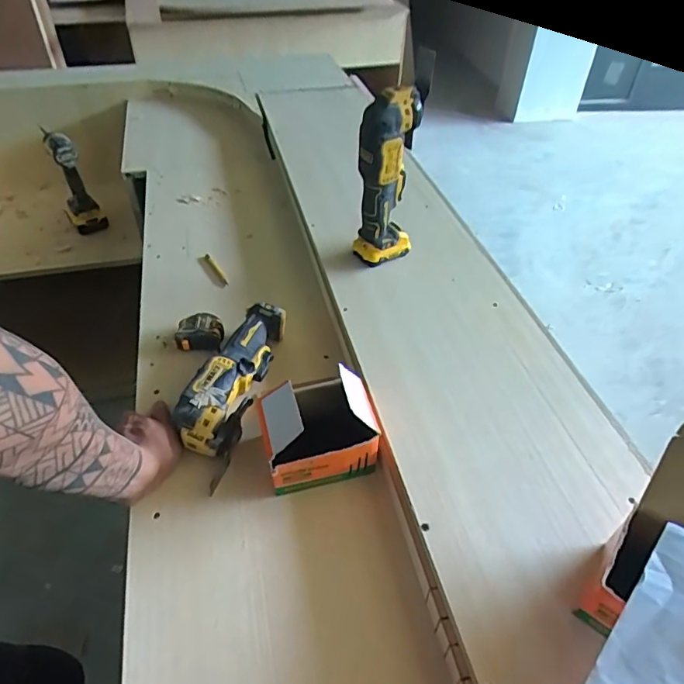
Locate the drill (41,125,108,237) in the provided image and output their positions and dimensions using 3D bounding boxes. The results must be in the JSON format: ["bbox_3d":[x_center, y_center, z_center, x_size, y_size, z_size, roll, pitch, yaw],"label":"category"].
[{"bbox_3d":[-0.691,-0.396,1.348,0.090,0.286,0.143,-20,50,-20],"label":"drill"}]

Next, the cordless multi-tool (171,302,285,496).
[{"bbox_3d":[-0.152,0.056,0.705,0.082,0.064,0.254,11,47,9],"label":"cordless multi-tool"}]

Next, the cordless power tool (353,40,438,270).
[{"bbox_3d":[0.067,-0.228,0.782,0.090,0.300,0.081,6,46,4],"label":"cordless power tool"}]

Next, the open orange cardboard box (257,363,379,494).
[{"bbox_3d":[-0.030,0.110,0.623,0.130,0.105,0.096,-13,48,-14],"label":"open orange cardboard box"}]

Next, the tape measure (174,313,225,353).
[{"bbox_3d":[-0.215,-0.012,0.787,0.070,0.038,0.059,4,46,2],"label":"tape measure"}]

